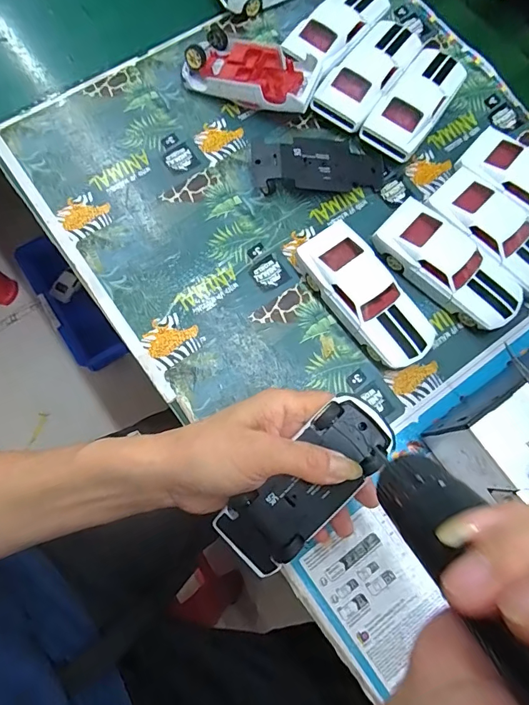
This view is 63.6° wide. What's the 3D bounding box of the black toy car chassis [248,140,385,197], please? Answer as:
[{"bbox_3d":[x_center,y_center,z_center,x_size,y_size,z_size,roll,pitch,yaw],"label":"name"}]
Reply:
[{"bbox_3d":[0.049,-0.170,0.384,0.118,0.024,0.049,1,75,-3],"label":"black toy car chassis"}]

